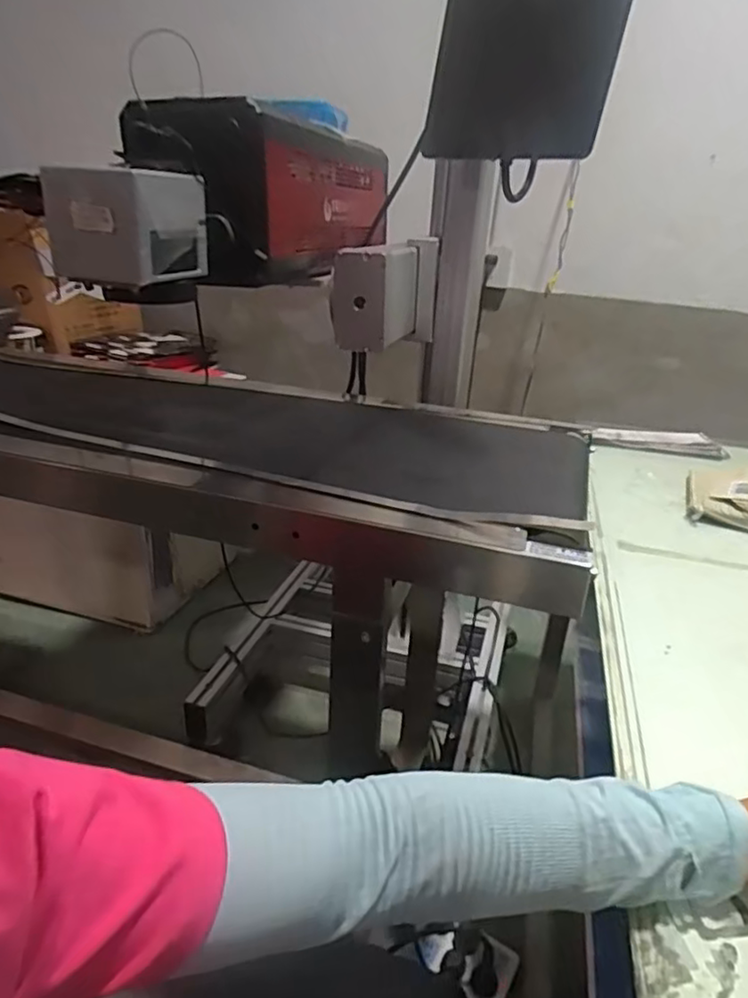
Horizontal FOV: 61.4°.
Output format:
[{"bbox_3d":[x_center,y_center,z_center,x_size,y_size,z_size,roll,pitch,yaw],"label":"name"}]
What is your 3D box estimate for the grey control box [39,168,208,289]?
[{"bbox_3d":[-0.230,-0.254,0.591,0.116,0.091,0.106,7,23,6],"label":"grey control box"}]

